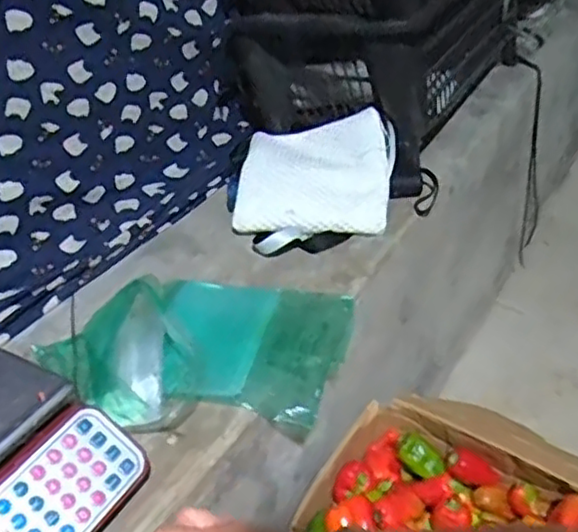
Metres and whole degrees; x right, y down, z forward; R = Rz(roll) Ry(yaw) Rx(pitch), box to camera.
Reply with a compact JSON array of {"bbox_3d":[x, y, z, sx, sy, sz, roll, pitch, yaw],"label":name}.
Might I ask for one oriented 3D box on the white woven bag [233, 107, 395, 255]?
[{"bbox_3d":[0.034,-0.125,0.993,0.229,0.100,0.216,1,37,12],"label":"white woven bag"}]

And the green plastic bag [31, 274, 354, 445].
[{"bbox_3d":[-0.122,0.079,0.775,0.342,0.066,0.258,4,38,15],"label":"green plastic bag"}]

